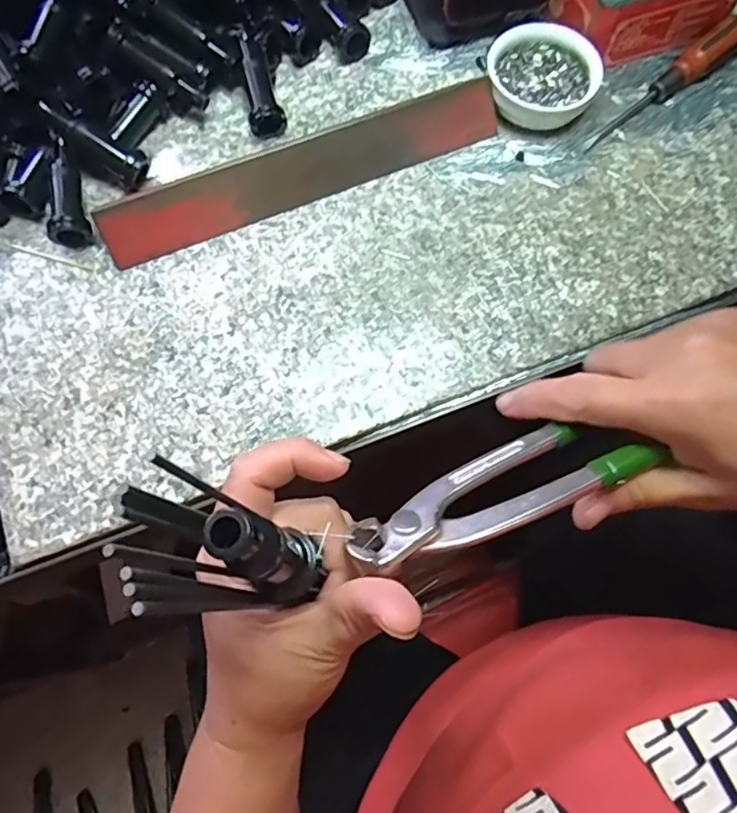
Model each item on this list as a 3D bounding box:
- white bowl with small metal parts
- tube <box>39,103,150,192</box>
[{"bbox_3d":[0.115,-0.217,0.391,0.072,0.027,0.067,0,71,0],"label":"white bowl with small metal parts"},{"bbox_3d":[-0.167,-0.160,0.360,0.064,0.019,0.020,31,73,-13],"label":"tube"}]

